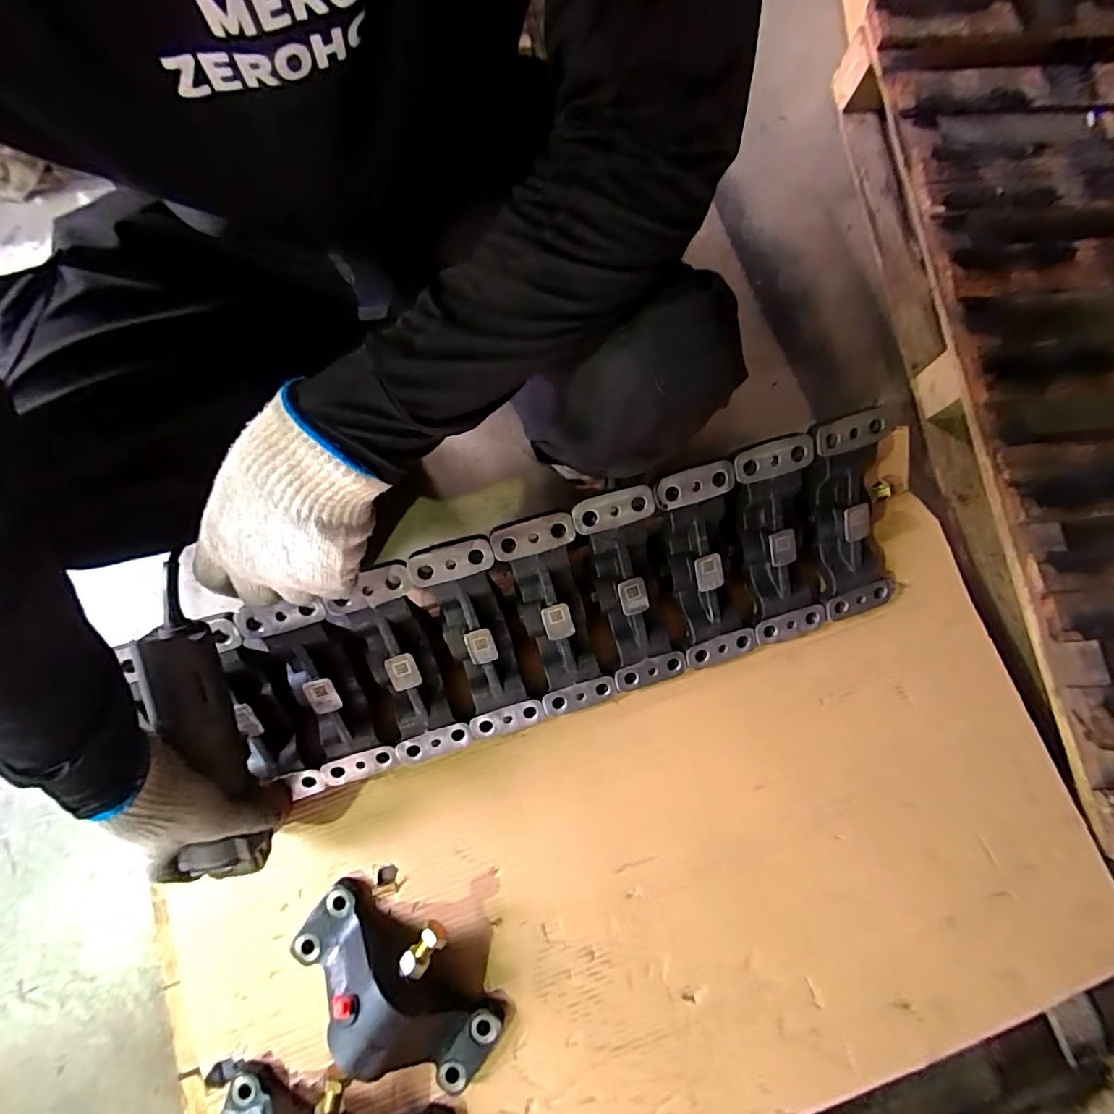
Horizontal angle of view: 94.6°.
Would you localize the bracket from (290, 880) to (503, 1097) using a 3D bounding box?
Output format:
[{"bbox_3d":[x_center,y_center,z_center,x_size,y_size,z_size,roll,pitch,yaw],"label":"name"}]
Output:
[{"bbox_3d":[-0.159,0.432,0.517,0.230,0.087,0.121,37,81,7],"label":"bracket"}]

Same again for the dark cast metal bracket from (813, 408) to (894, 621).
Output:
[{"bbox_3d":[0.329,-0.045,0.585,0.090,0.050,0.231,-15,110,-3],"label":"dark cast metal bracket"}]

